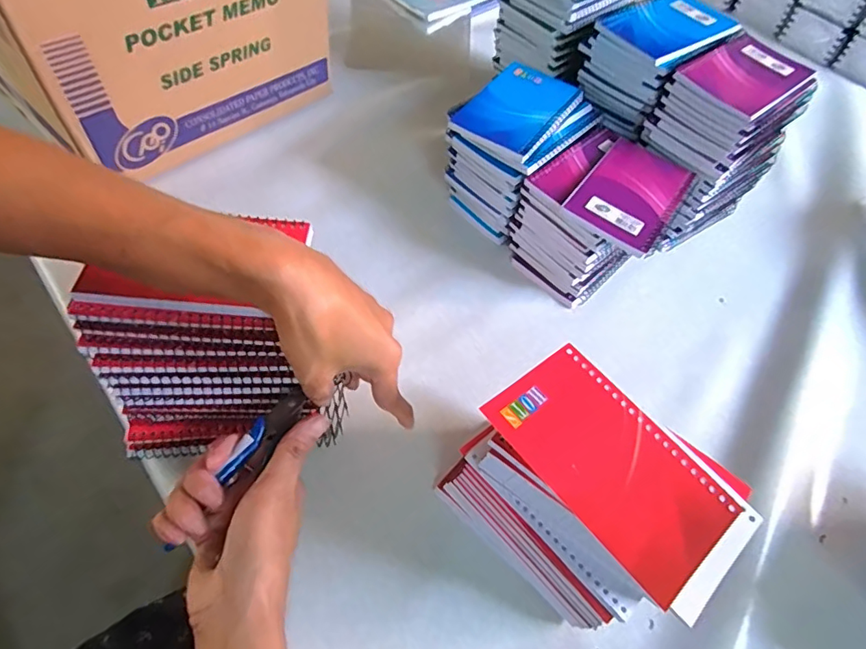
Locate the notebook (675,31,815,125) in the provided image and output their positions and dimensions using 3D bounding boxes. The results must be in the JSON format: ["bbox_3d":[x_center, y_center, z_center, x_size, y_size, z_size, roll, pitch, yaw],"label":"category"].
[{"bbox_3d":[0.300,-0.239,0.487,0.129,0.011,0.084,-35,68,-26],"label":"notebook"}]

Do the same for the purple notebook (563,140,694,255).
[{"bbox_3d":[0.183,-0.122,0.471,0.082,0.012,0.131,34,59,14],"label":"purple notebook"}]

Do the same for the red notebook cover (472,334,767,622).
[{"bbox_3d":[0.102,0.076,0.283,0.081,0.010,0.138,-31,66,-25],"label":"red notebook cover"}]

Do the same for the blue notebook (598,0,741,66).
[{"bbox_3d":[0.238,-0.303,0.519,0.130,0.013,0.086,-29,65,-24],"label":"blue notebook"}]

